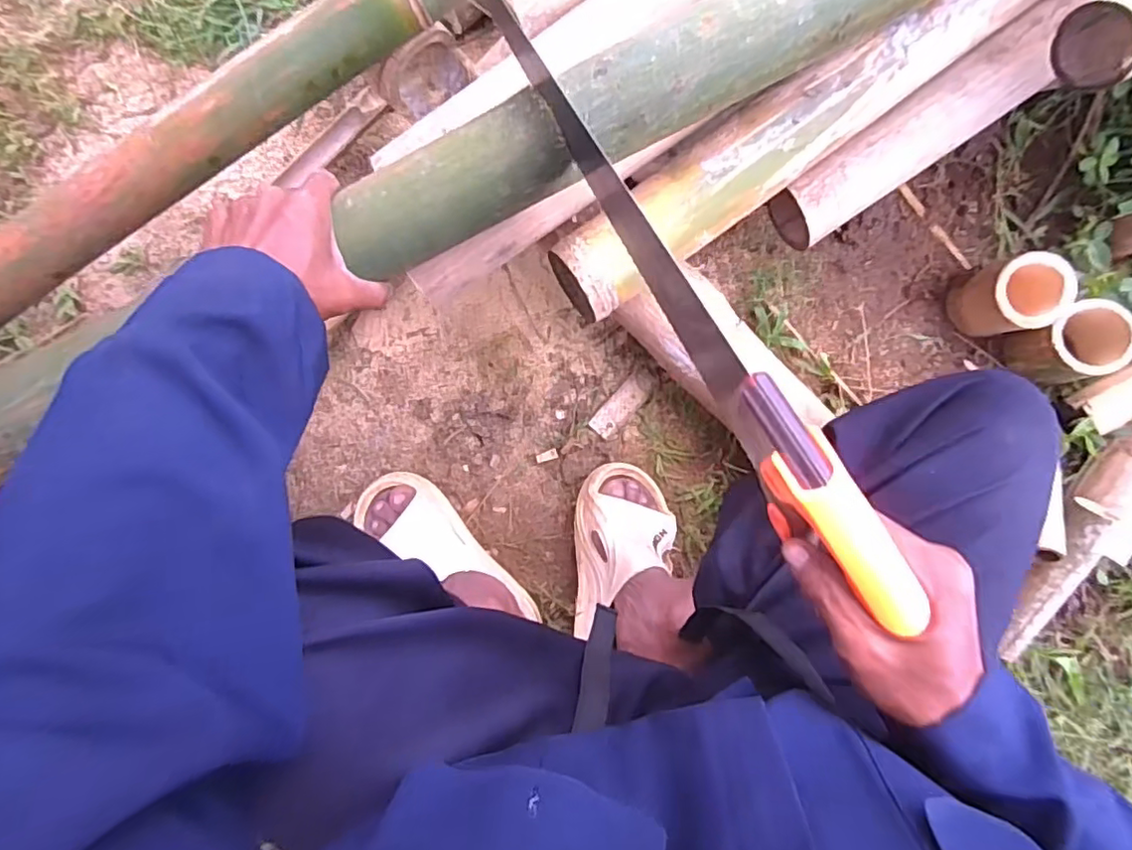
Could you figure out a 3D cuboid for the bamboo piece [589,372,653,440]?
[{"bbox_3d":[0.069,-0.025,0.736,0.033,0.004,0.091,42,88,3],"label":"bamboo piece"}]

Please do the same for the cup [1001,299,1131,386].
[{"bbox_3d":[0.567,-0.090,0.684,0.080,0.095,0.078,0,86,1],"label":"cup"}]

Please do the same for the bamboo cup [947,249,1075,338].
[{"bbox_3d":[0.496,-0.142,0.687,0.077,0.112,0.080,0,86,1],"label":"bamboo cup"}]

